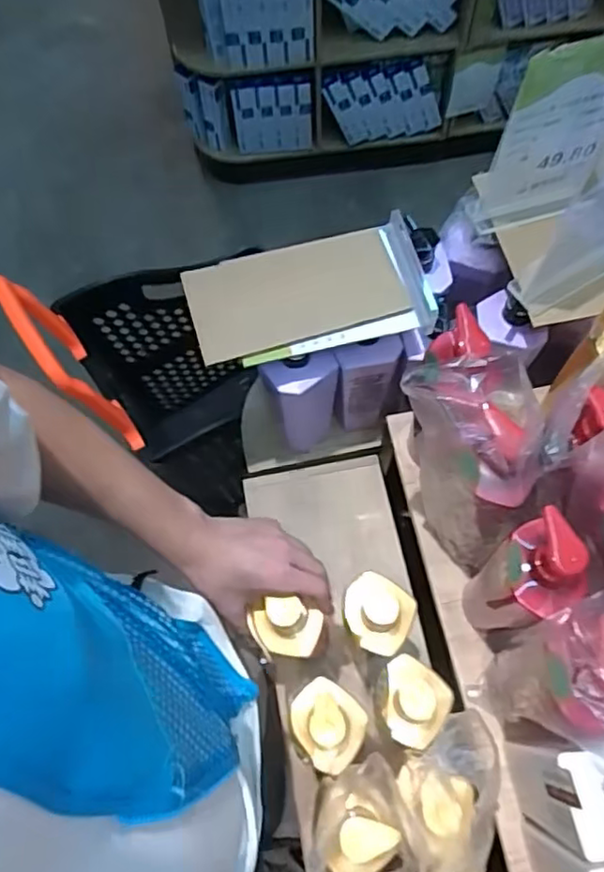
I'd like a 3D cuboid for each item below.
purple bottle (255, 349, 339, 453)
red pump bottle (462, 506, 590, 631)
[{"bbox_3d":[0.002,-0.034,0.821,0.088,0.199,0.046,-12,67,-3],"label":"purple bottle"},{"bbox_3d":[0.197,0.140,0.583,0.052,0.245,0.074,-23,68,-8],"label":"red pump bottle"}]

